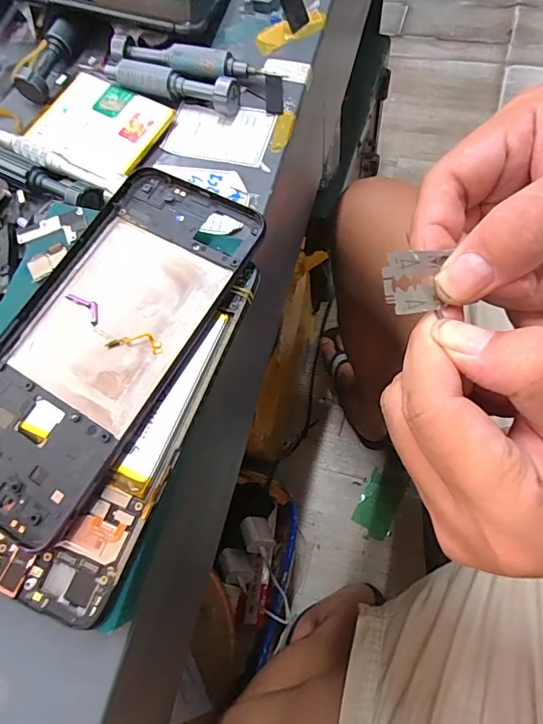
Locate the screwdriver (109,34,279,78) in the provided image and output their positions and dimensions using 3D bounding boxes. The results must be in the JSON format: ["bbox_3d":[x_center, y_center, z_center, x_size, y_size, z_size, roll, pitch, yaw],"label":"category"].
[{"bbox_3d":[-0.048,-0.176,0.250,0.098,0.013,0.012,13,73,11],"label":"screwdriver"}]

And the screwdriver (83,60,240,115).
[{"bbox_3d":[-0.067,-0.164,0.247,0.102,0.015,0.014,23,75,14],"label":"screwdriver"}]

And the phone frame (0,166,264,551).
[{"bbox_3d":[-0.070,-0.012,0.177,0.073,0.004,0.154,28,76,15],"label":"phone frame"}]

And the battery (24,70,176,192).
[{"bbox_3d":[-0.100,-0.135,0.245,0.087,0.008,0.061,32,74,16],"label":"battery"}]

